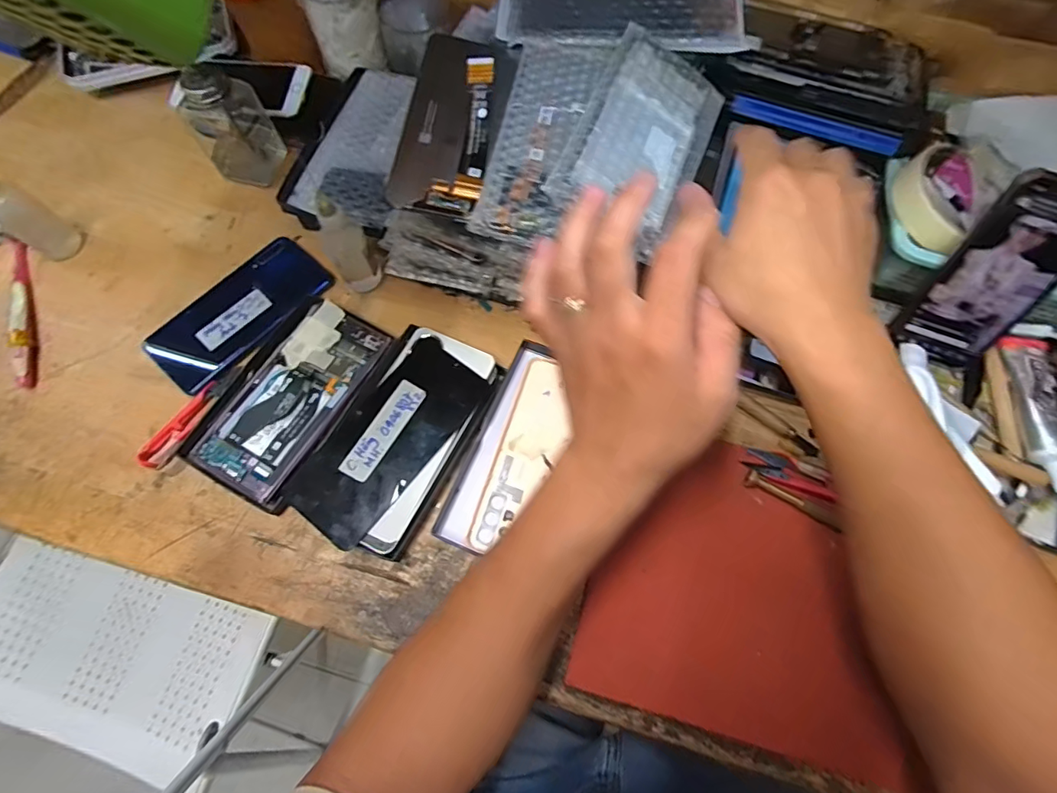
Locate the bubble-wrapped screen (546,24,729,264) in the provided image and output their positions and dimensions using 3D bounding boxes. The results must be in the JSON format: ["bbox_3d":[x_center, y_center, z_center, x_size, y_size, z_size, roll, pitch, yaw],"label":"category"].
[{"bbox_3d":[0.079,-0.174,0.342,0.086,0.007,0.162,29,70,-14],"label":"bubble-wrapped screen"}]

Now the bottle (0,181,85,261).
[{"bbox_3d":[-0.447,-0.160,0.447,0.045,0.085,0.041,32,73,12],"label":"bottle"}]

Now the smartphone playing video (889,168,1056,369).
[{"bbox_3d":[0.347,-0.087,0.379,0.073,0.143,0.007,21,44,5],"label":"smartphone playing video"}]

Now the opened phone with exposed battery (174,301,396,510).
[{"bbox_3d":[-0.194,-0.003,0.415,0.093,0.013,0.167,25,72,9],"label":"opened phone with exposed battery"}]

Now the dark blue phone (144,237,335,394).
[{"bbox_3d":[-0.256,-0.076,0.455,0.078,0.015,0.158,37,74,13],"label":"dark blue phone"}]

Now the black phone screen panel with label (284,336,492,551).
[{"bbox_3d":[-0.109,0.032,0.400,0.076,0.006,0.166,36,72,10],"label":"black phone screen panel with label"}]

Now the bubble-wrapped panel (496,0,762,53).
[{"bbox_3d":[0.073,-0.296,0.390,0.187,0.014,0.080,3,70,1],"label":"bubble-wrapped panel"}]

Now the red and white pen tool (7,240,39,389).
[{"bbox_3d":[-0.447,-0.075,0.451,0.019,0.019,0.154,-18,71,-6],"label":"red and white pen tool"}]

